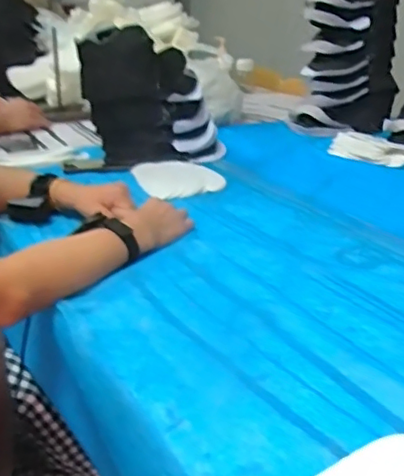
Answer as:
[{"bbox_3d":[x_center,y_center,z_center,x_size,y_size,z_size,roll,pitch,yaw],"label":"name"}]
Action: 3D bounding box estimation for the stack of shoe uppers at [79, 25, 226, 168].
[{"bbox_3d":[-0.099,-0.285,1.196,0.275,0.253,0.141,-1,24,-4],"label":"stack of shoe uppers"}]

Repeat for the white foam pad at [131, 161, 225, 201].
[{"bbox_3d":[-0.045,-0.113,1.115,0.153,0.016,0.190,-8,26,-21],"label":"white foam pad"}]

